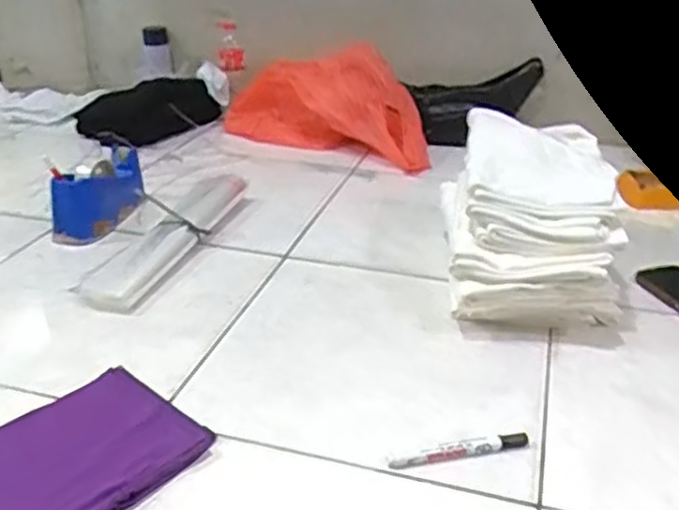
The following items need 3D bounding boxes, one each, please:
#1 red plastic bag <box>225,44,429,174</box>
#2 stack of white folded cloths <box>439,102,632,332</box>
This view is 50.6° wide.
[{"bbox_3d":[-0.041,-0.286,1.379,0.444,0.197,0.095,15,33,26],"label":"red plastic bag"},{"bbox_3d":[0.238,-0.054,0.937,0.210,0.213,0.270,2,28,4],"label":"stack of white folded cloths"}]

